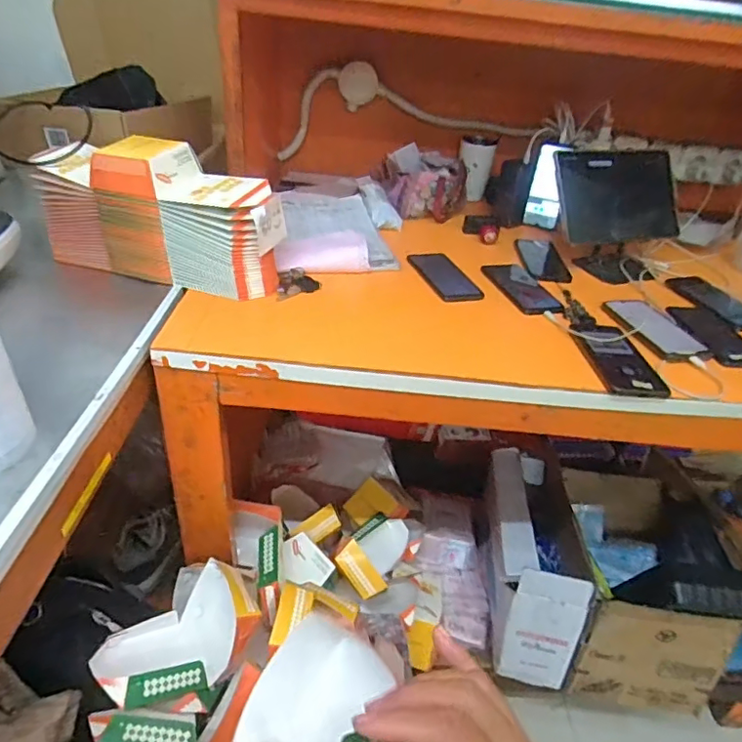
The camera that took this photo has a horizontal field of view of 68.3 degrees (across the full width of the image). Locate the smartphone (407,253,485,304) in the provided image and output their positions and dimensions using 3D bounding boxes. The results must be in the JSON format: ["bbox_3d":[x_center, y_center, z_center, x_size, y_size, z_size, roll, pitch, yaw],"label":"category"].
[{"bbox_3d":[0.122,-0.162,0.929,0.082,0.009,0.179,-8,37,-19],"label":"smartphone"}]

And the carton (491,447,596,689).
[{"bbox_3d":[0.310,0.384,1.113,0.137,0.246,0.371,5,35,-1],"label":"carton"}]

